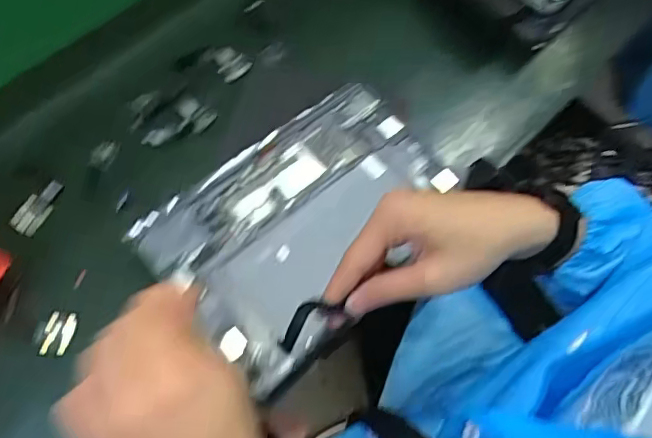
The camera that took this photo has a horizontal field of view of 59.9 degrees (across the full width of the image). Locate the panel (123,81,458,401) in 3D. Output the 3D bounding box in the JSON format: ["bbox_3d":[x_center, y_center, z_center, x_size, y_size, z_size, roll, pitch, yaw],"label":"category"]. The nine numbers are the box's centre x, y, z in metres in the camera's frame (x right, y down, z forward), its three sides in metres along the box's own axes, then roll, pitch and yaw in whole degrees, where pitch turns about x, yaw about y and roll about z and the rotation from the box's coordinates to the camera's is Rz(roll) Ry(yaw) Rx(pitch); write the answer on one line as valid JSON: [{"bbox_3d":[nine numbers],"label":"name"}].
[{"bbox_3d":[-0.016,-0.001,0.484,0.172,0.044,0.243,42,70,16],"label":"panel"}]

